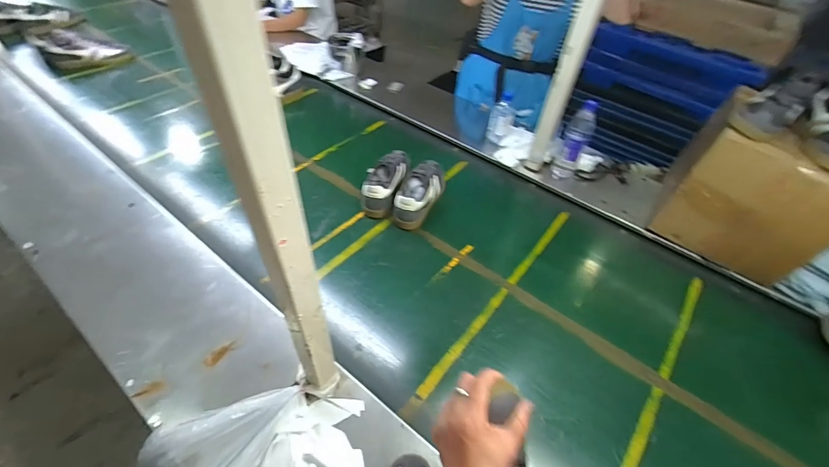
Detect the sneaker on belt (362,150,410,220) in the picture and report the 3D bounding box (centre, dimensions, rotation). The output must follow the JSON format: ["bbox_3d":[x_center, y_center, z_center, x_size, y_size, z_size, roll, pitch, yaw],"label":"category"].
[{"bbox_3d":[-0.077,-0.162,1.063,0.105,0.103,0.266,13,47,4],"label":"sneaker on belt"}]

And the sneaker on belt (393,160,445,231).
[{"bbox_3d":[0.026,-0.132,1.038,0.087,0.113,0.245,21,48,12],"label":"sneaker on belt"}]

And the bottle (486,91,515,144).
[{"bbox_3d":[0.281,-0.366,1.210,0.073,0.150,0.071,14,47,6],"label":"bottle"}]

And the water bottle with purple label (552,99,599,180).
[{"bbox_3d":[0.466,-0.261,1.099,0.067,0.235,0.055,28,50,18],"label":"water bottle with purple label"}]

